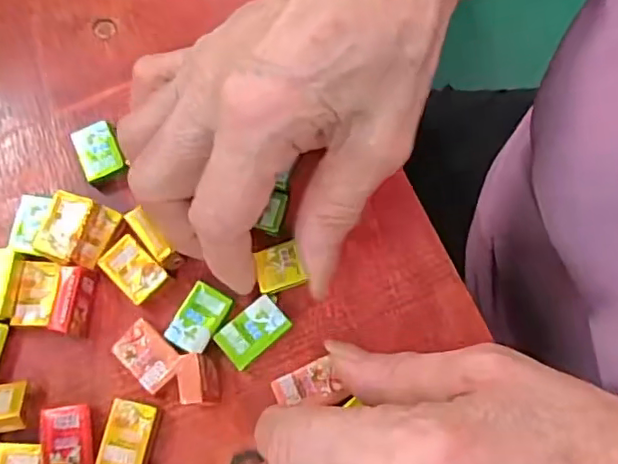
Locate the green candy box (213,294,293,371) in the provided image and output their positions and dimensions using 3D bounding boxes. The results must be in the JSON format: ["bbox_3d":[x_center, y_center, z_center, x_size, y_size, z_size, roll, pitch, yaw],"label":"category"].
[{"bbox_3d":[-0.020,0.038,0.218,0.025,0.006,0.016,-39,74,-9],"label":"green candy box"}]

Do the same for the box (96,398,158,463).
[{"bbox_3d":[-0.065,0.073,0.206,0.017,0.004,0.025,9,72,6],"label":"box"}]

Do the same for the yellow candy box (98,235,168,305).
[{"bbox_3d":[-0.068,0.015,0.229,0.026,0.007,0.017,43,79,15],"label":"yellow candy box"}]

